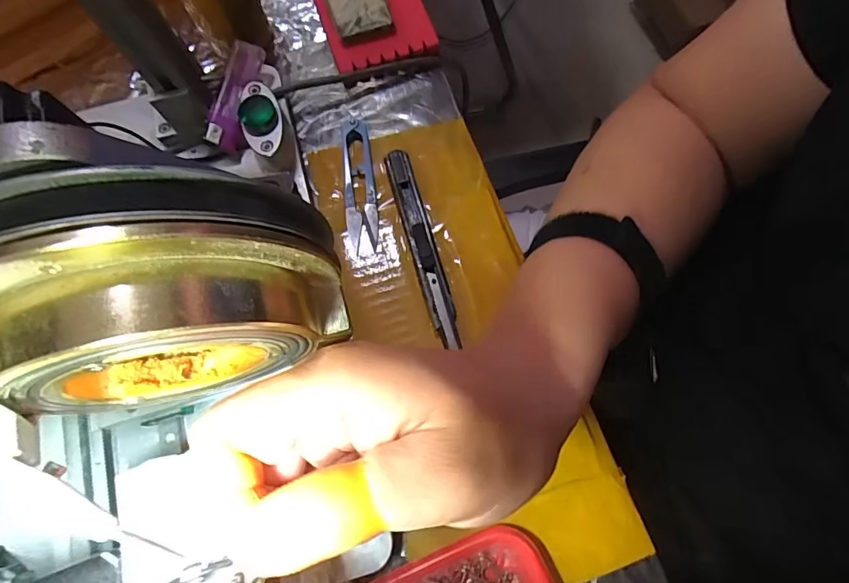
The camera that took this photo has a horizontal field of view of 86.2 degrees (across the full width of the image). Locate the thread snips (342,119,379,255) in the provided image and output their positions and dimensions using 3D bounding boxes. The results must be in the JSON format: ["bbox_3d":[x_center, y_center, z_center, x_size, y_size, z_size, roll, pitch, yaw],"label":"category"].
[{"bbox_3d":[-0.048,-0.081,0.326,0.022,0.015,0.104,-8,74,-2],"label":"thread snips"}]

